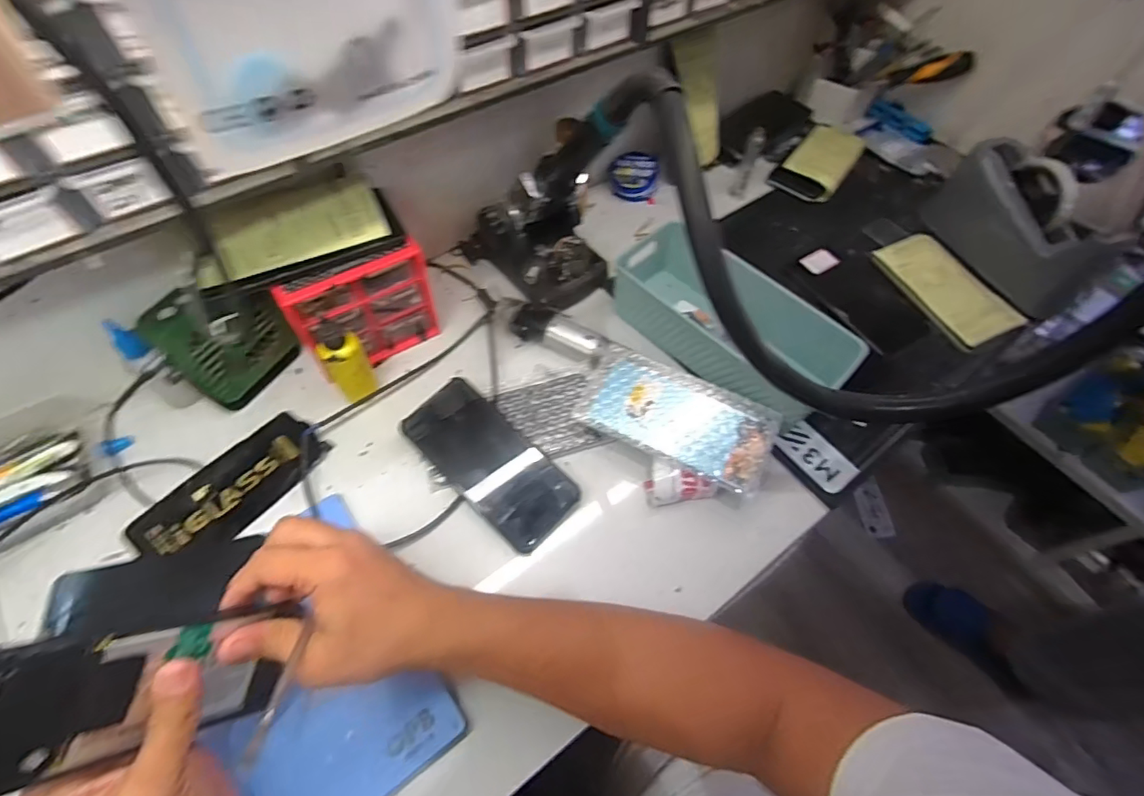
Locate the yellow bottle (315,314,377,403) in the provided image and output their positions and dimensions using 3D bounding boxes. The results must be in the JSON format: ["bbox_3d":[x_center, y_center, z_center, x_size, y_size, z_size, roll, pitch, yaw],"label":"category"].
[{"bbox_3d":[-0.206,-0.034,0.484,0.035,0.097,0.029,-28,65,-18],"label":"yellow bottle"}]

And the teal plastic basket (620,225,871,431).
[{"bbox_3d":[0.159,-0.075,0.547,0.107,0.085,0.236,-39,69,-23],"label":"teal plastic basket"}]

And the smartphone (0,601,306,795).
[{"bbox_3d":[-0.233,0.158,0.291,0.011,0.157,0.072,16,87,28],"label":"smartphone"}]

